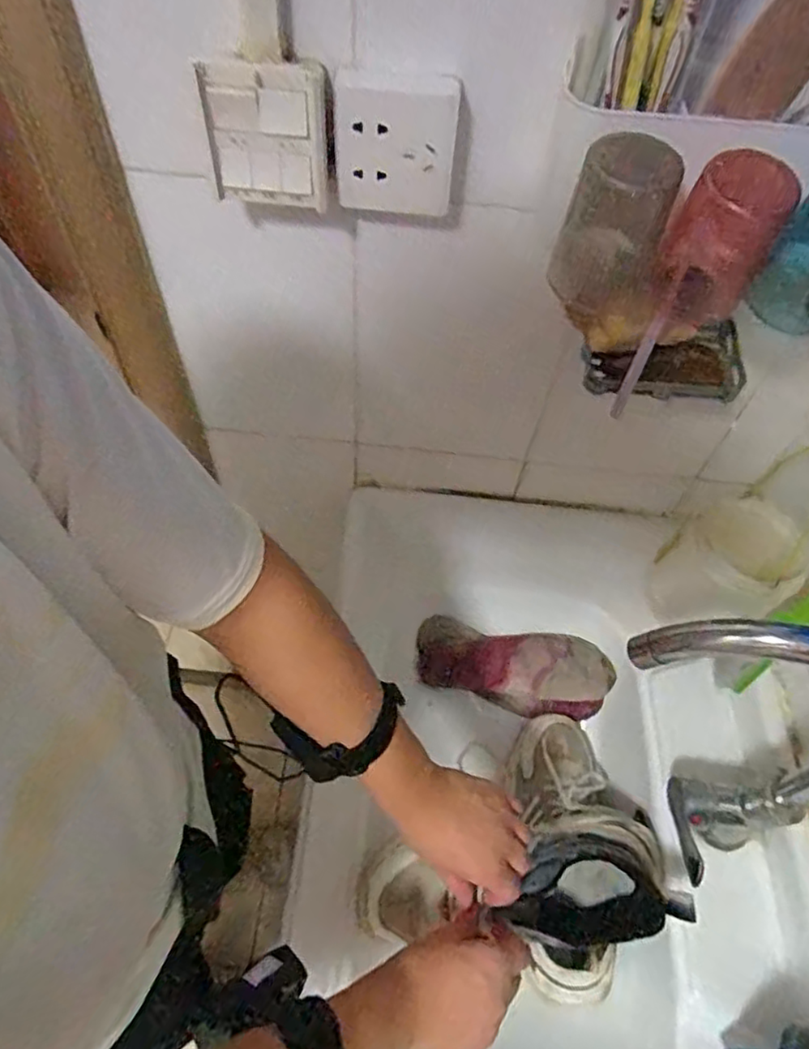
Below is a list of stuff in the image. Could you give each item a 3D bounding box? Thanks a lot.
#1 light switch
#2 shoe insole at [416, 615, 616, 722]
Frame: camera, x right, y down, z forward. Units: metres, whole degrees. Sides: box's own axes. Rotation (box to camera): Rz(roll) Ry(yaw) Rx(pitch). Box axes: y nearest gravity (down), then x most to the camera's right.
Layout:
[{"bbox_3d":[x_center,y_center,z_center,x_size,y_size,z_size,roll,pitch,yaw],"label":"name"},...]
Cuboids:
[{"bbox_3d":[-0.096,-0.268,0.449,0.080,0.088,0.019,4,56,-2],"label":"light switch"},{"bbox_3d":[0.135,0.183,0.808,0.238,0.014,0.099,9,84,2],"label":"shoe insole"}]

